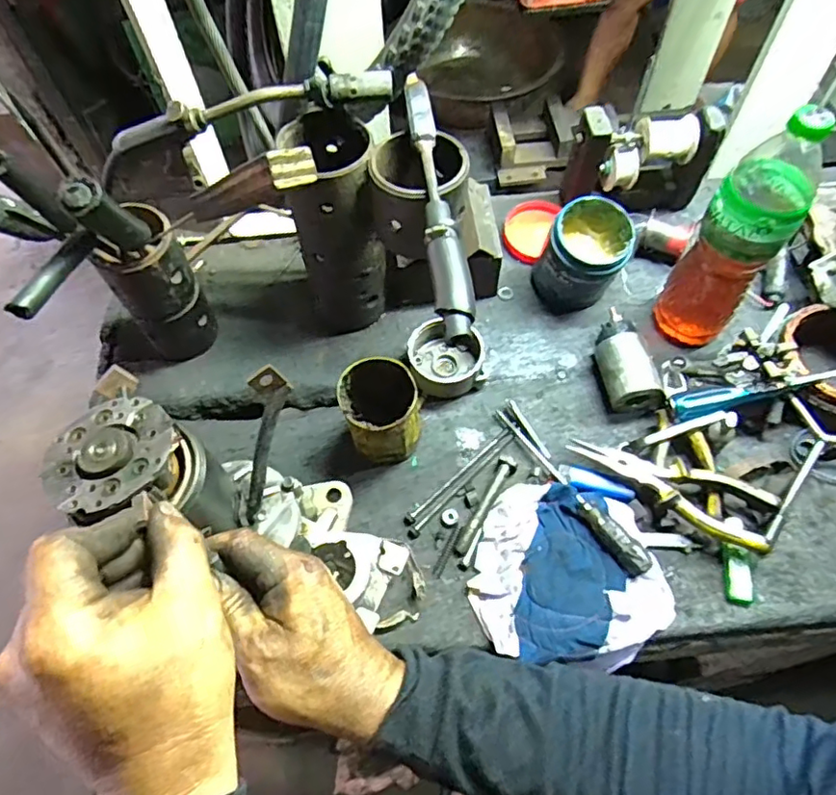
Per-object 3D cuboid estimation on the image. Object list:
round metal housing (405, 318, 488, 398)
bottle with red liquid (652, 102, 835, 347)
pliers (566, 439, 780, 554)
[{"bbox_3d":[0.035,-0.046,0.674,0.075,0.053,0.080,-1,60,1],"label":"round metal housing"},{"bbox_3d":[0.316,-0.155,0.595,0.079,0.273,0.088,27,65,16],"label":"bottle with red liquid"},{"bbox_3d":[0.254,0.088,0.606,0.200,0.032,0.063,26,64,15],"label":"pliers"}]

